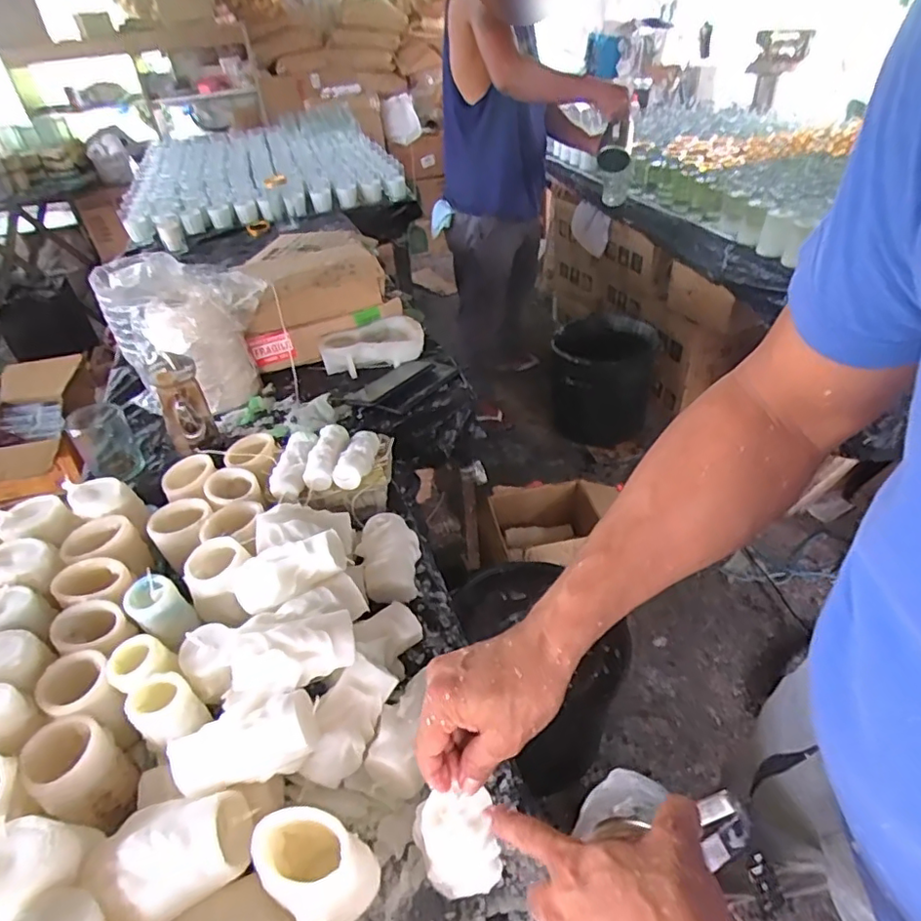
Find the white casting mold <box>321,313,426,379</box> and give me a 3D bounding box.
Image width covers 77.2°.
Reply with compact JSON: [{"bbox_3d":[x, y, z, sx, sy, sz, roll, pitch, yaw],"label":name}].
[{"bbox_3d":[-0.158,-0.203,1.038,0.180,0.051,0.105,-15,40,-12],"label":"white casting mold"}]

